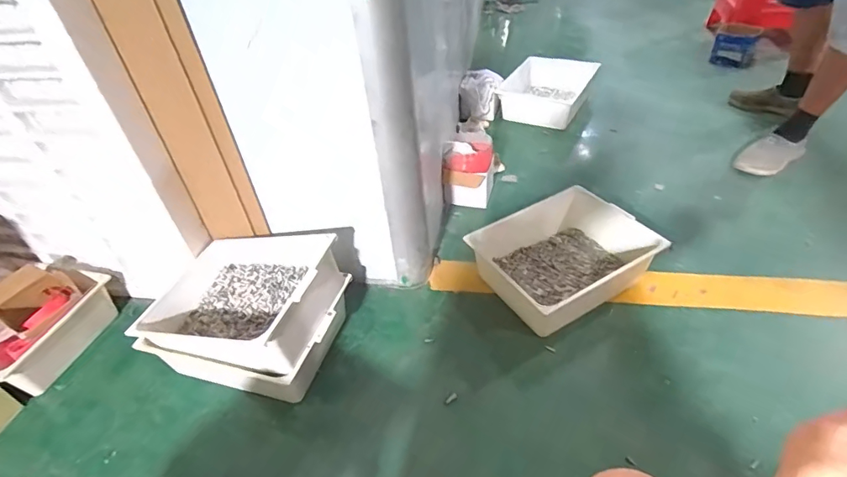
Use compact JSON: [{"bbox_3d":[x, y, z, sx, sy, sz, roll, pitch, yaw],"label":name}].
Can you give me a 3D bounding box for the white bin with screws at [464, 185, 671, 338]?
[{"bbox_3d":[0.322,0.045,1.095,0.363,0.113,0.289,-22,42,-18],"label":"white bin with screws"}]

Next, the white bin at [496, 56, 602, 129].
[{"bbox_3d":[0.456,-0.545,1.757,0.311,0.131,0.328,13,44,21],"label":"white bin"}]

